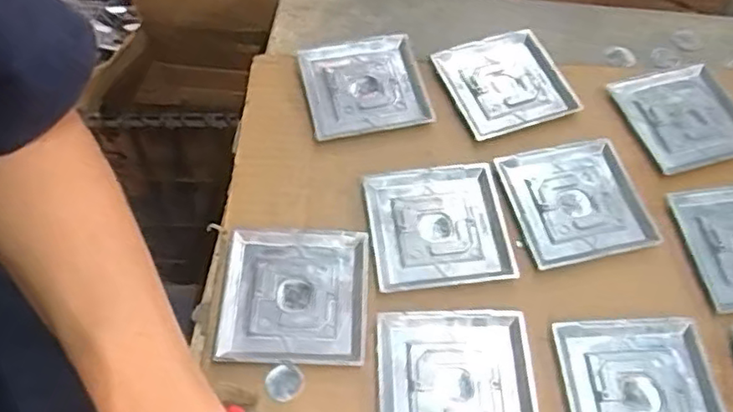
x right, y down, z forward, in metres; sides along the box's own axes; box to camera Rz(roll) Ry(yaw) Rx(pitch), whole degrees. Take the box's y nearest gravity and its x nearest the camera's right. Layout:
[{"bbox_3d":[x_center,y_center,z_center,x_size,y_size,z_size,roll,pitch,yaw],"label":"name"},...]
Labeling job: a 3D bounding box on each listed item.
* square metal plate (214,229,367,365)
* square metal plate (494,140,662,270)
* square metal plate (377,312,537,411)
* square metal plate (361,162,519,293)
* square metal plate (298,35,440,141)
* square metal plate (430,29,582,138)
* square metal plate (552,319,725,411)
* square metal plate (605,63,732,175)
[{"bbox_3d":[-0.047,0.056,0.406,0.091,0.005,0.089,2,58,0],"label":"square metal plate"},{"bbox_3d":[0.147,-0.003,0.447,0.090,0.007,0.088,-10,59,-8],"label":"square metal plate"},{"bbox_3d":[0.053,0.106,0.373,0.091,0.004,0.090,0,58,-1],"label":"square metal plate"},{"bbox_3d":[0.049,0.014,0.433,0.091,0.007,0.087,-6,58,-5],"label":"square metal plate"},{"bbox_3d":[-0.002,-0.094,0.496,0.092,0.012,0.084,-10,59,-7],"label":"square metal plate"},{"bbox_3d":[0.109,-0.099,0.500,0.088,0.008,0.088,-17,60,-11],"label":"square metal plate"},{"bbox_3d":[0.165,0.111,0.376,0.092,0.004,0.089,-2,58,-3],"label":"square metal plate"},{"bbox_3d":[0.244,-0.070,0.489,0.085,0.005,0.088,-13,59,-9],"label":"square metal plate"}]

